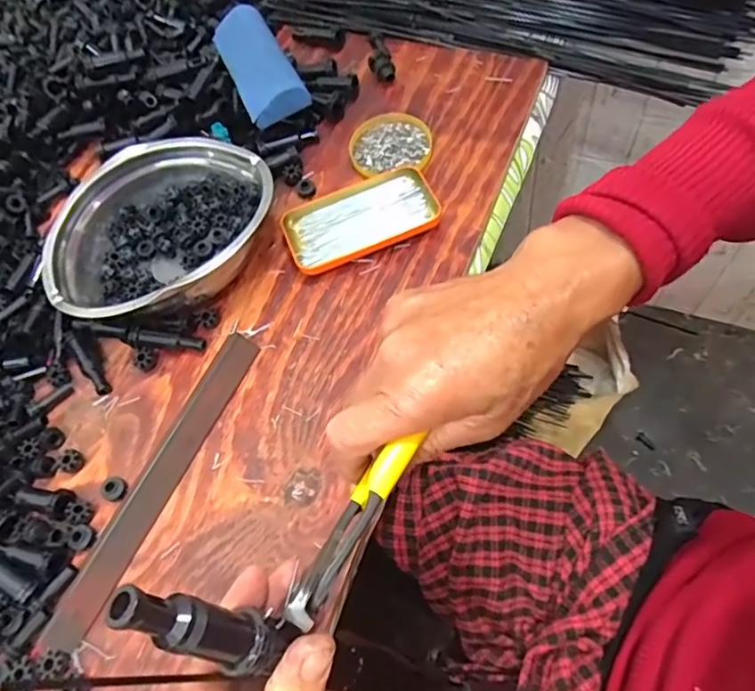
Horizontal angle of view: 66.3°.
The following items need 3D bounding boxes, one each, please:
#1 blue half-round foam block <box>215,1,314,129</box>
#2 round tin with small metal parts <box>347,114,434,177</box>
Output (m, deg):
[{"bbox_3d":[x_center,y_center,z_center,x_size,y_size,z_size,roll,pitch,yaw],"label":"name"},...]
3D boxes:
[{"bbox_3d":[-0.127,-0.298,0.608,0.060,0.028,0.160,-26,62,-5],"label":"blue half-round foam block"},{"bbox_3d":[0.014,-0.207,0.593,0.084,0.014,0.077,-4,62,7],"label":"round tin with small metal parts"}]

